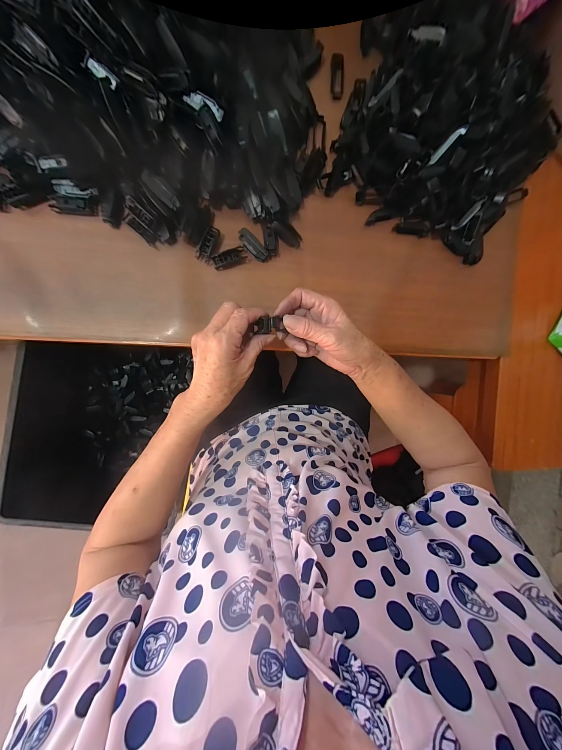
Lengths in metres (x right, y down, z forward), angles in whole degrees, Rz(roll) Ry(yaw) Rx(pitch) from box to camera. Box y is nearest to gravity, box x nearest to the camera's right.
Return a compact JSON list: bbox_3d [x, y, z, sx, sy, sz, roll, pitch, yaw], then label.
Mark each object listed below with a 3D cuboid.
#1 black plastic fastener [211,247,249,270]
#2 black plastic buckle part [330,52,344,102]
[{"bbox_3d":[-0.073,-0.164,0.355,0.047,0.015,0.017,-20,97,-6],"label":"black plastic fastener"},{"bbox_3d":[0.082,-0.431,0.364,0.018,0.008,0.056,-2,95,-8],"label":"black plastic buckle part"}]

